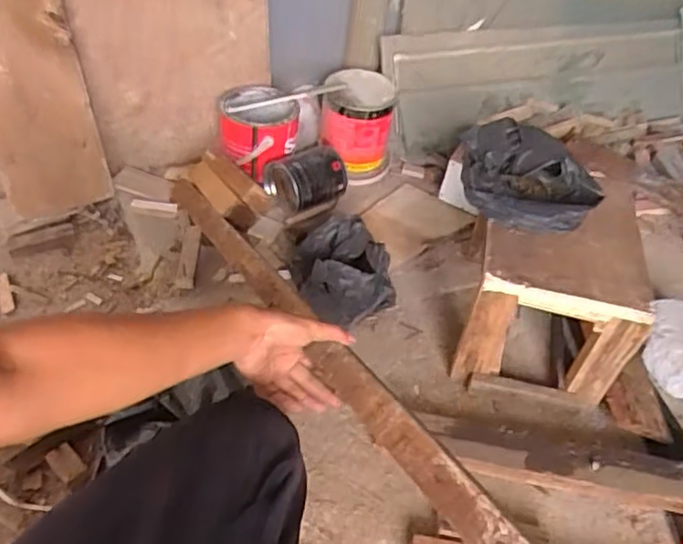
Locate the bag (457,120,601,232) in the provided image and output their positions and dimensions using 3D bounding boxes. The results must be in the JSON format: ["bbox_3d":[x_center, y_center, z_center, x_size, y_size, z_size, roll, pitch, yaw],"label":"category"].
[{"bbox_3d":[0.282,-0.143,0.972,0.207,0.081,0.156,14,42,6],"label":"bag"}]

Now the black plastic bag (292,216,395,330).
[{"bbox_3d":[0.004,0.005,1.019,0.166,0.129,0.150,10,42,1],"label":"black plastic bag"}]

